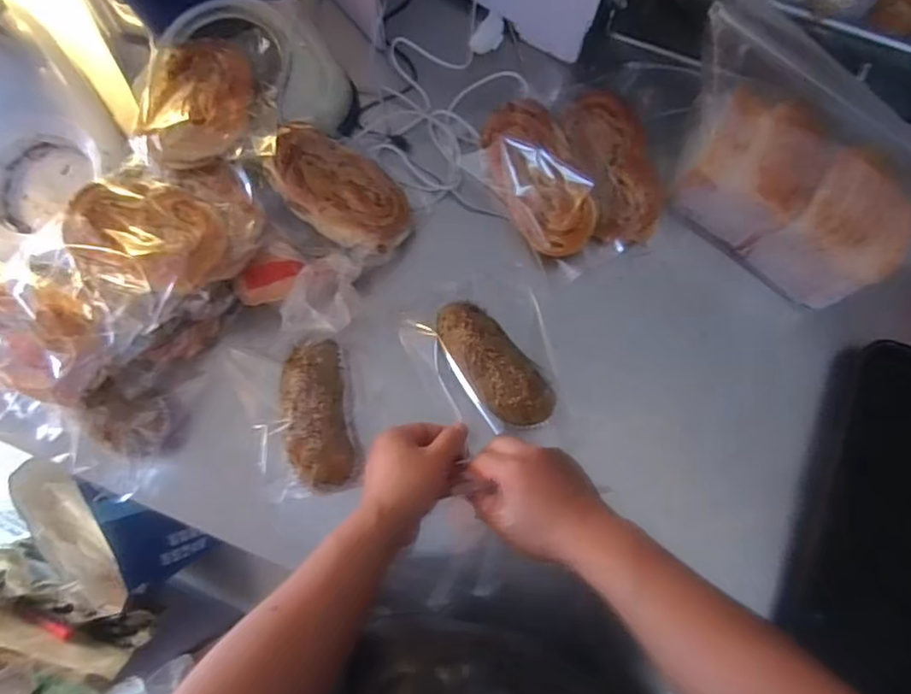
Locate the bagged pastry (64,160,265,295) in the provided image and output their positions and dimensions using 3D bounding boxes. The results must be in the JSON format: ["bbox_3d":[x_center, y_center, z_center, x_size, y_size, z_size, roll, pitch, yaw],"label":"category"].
[{"bbox_3d":[-0.277,-0.115,0.584,0.165,0.048,0.133,0,80,1],"label":"bagged pastry"}]

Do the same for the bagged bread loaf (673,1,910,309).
[{"bbox_3d":[0.323,-0.150,0.581,0.296,0.180,0.099,37,82,7],"label":"bagged bread loaf"}]

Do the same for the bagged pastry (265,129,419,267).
[{"bbox_3d":[-0.119,-0.159,0.642,0.148,0.079,0.096,33,81,6],"label":"bagged pastry"}]

